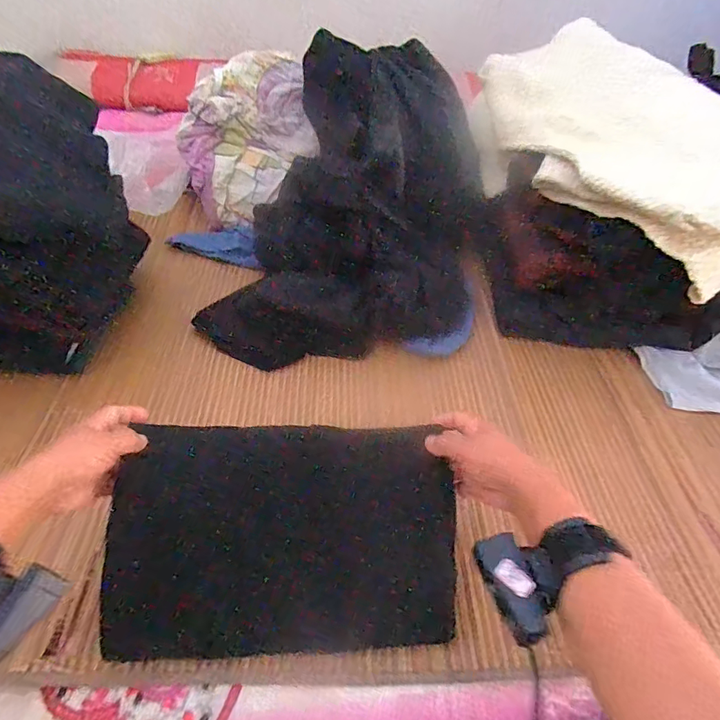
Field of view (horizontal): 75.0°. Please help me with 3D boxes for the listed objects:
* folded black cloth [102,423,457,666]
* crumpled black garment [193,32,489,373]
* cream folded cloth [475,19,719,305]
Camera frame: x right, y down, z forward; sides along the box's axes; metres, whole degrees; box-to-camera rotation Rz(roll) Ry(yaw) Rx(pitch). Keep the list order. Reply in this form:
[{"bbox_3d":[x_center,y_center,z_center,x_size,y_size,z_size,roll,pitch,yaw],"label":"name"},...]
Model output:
[{"bbox_3d":[-0.069,0.164,0.438,0.309,0.031,0.201,1,77,-4],"label":"folded black cloth"},{"bbox_3d":[-0.001,-0.218,0.676,0.356,0.273,0.428,15,50,10],"label":"crumpled black garment"},{"bbox_3d":[0.350,-0.280,0.622,0.263,0.111,0.458,-21,53,-22],"label":"cream folded cloth"}]

